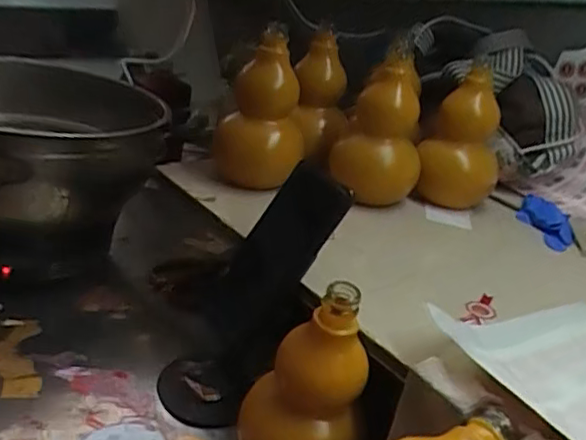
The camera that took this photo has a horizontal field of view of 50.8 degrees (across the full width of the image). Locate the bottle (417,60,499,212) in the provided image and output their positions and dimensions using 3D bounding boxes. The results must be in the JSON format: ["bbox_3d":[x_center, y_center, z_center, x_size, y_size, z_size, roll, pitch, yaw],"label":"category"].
[{"bbox_3d":[0.200,-0.096,0.715,0.085,0.155,0.097,16,27,16],"label":"bottle"}]

